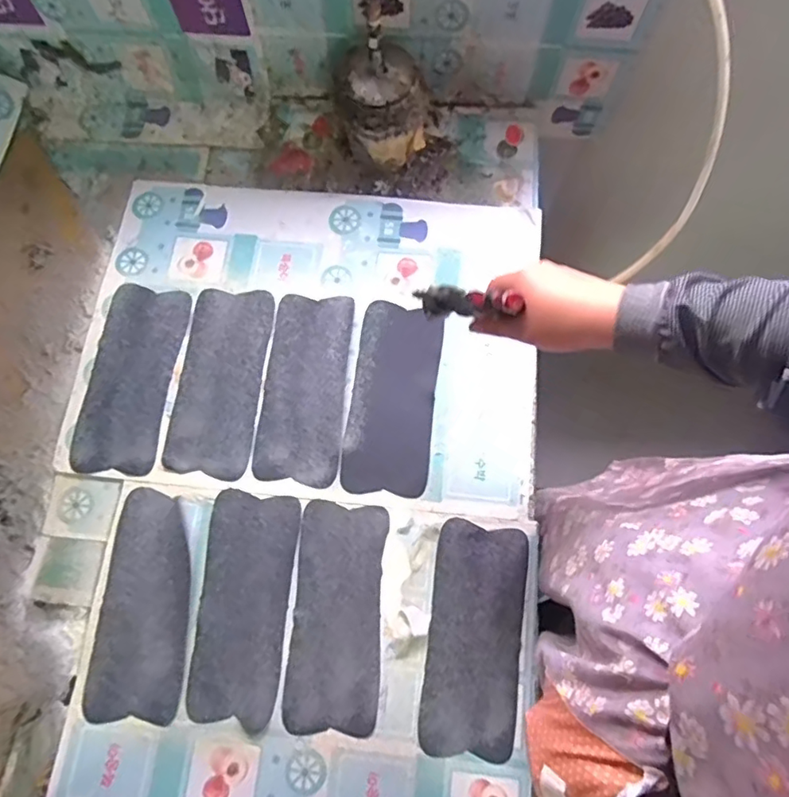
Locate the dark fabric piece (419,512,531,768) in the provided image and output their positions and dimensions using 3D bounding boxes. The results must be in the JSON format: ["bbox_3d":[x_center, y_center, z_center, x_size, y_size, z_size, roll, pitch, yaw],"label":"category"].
[{"bbox_3d":[0.088,0.257,0.609,0.100,0.004,0.232,7,76,1],"label":"dark fabric piece"}]

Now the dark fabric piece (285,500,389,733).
[{"bbox_3d":[-0.062,0.234,0.612,0.096,0.006,0.232,3,76,0],"label":"dark fabric piece"}]

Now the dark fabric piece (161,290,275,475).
[{"bbox_3d":[-0.208,-0.024,0.674,0.097,0.008,0.227,6,76,1],"label":"dark fabric piece"}]

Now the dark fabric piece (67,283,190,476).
[{"bbox_3d":[-0.313,-0.027,0.672,0.099,0.006,0.227,7,76,2],"label":"dark fabric piece"}]

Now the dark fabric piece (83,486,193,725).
[{"bbox_3d":[-0.270,0.221,0.613,0.097,0.008,0.234,3,76,0],"label":"dark fabric piece"}]

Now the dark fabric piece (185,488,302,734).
[{"bbox_3d":[-0.162,0.222,0.607,0.096,0.007,0.232,4,76,1],"label":"dark fabric piece"}]

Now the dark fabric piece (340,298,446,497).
[{"bbox_3d":[-0.002,-0.004,0.667,0.101,0.010,0.228,6,76,1],"label":"dark fabric piece"}]

